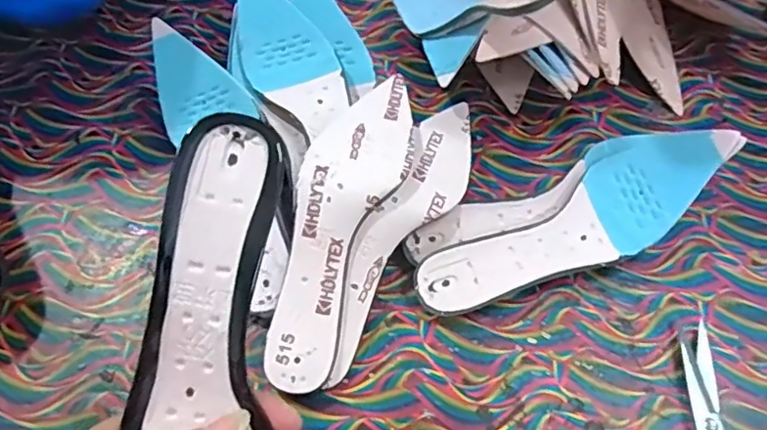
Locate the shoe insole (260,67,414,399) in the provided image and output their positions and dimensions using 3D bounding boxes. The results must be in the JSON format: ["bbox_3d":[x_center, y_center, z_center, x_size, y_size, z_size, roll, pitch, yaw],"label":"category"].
[{"bbox_3d":[-0.033,0.001,0.450,0.070,0.037,0.255,15,74,7],"label":"shoe insole"}]

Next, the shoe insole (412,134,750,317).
[{"bbox_3d":[0.144,0.002,0.462,0.254,0.067,0.091,-28,65,-16],"label":"shoe insole"}]

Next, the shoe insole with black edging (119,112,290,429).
[{"bbox_3d":[-0.081,0.082,0.281,0.067,0.029,0.259,-1,79,-2],"label":"shoe insole with black edging"}]

